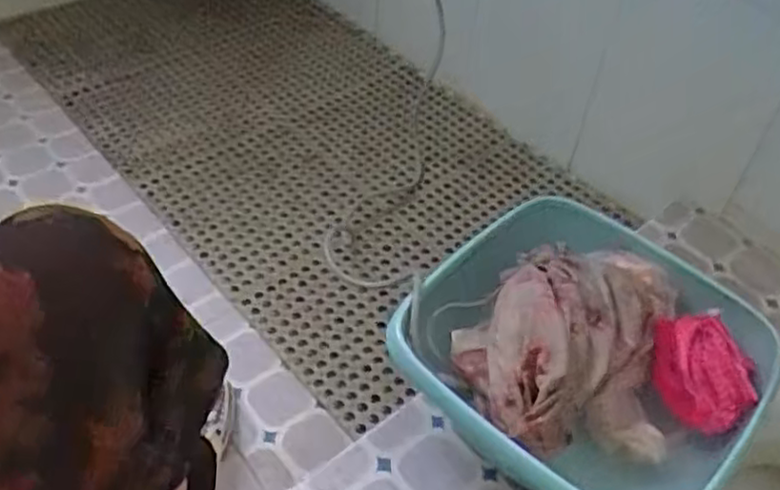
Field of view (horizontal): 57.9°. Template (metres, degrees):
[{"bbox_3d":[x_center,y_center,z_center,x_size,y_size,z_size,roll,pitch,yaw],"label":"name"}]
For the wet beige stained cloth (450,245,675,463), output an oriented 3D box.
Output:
[{"bbox_3d":[0.175,0.094,0.689,0.200,0.103,0.253,14,46,9],"label":"wet beige stained cloth"}]

